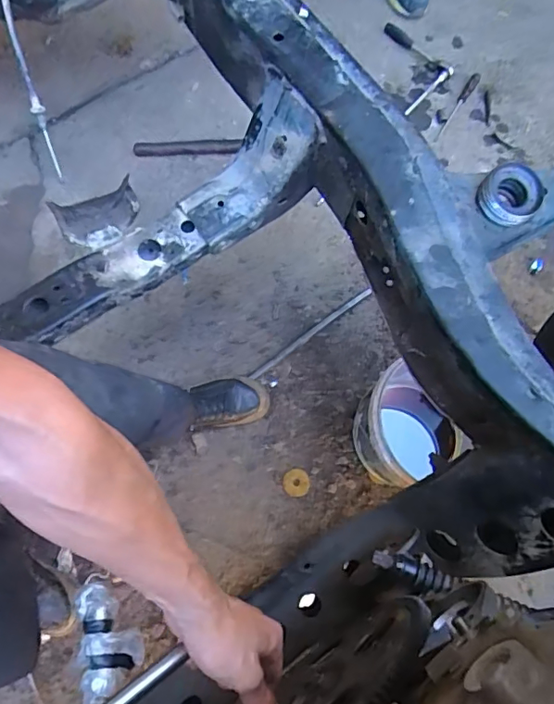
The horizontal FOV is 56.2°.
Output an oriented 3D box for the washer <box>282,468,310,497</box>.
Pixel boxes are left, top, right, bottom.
[{"bbox_3d":[0.041,0.286,1.134,0.058,0.004,0.060,0,71,-1],"label":"washer"}]

